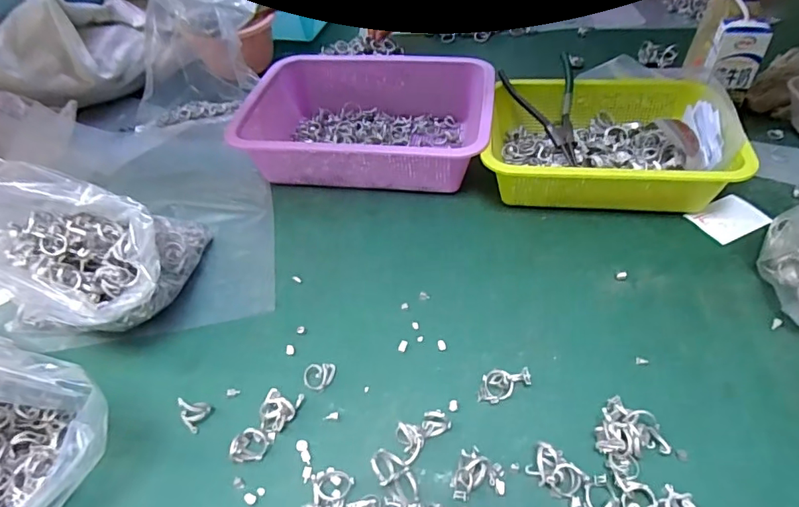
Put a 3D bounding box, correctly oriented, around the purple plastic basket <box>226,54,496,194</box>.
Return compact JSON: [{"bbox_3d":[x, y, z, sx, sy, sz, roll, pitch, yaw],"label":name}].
[{"bbox_3d":[-0.035,-0.169,0.646,0.295,0.087,0.205,2,44,7],"label":"purple plastic basket"}]

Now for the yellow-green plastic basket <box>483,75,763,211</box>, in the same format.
[{"bbox_3d":[0.235,-0.128,0.582,0.248,0.081,0.176,4,44,9],"label":"yellow-green plastic basket"}]

